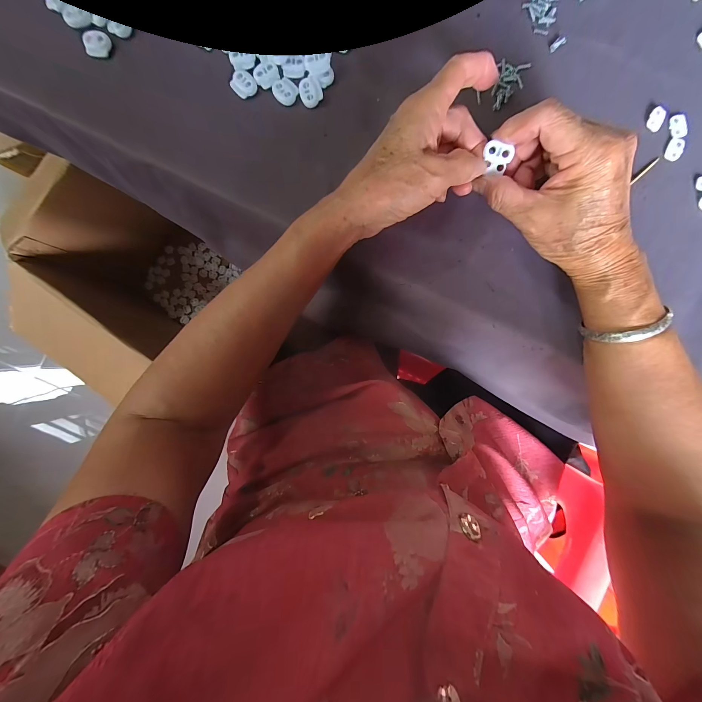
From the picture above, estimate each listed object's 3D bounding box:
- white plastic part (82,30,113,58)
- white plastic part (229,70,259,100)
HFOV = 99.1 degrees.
[{"bbox_3d":[-0.222,-0.269,0.262,0.022,0.005,0.020,0,92,0],"label":"white plastic part"},{"bbox_3d":[-0.095,-0.235,0.261,0.020,0.004,0.023,-43,91,1],"label":"white plastic part"}]

